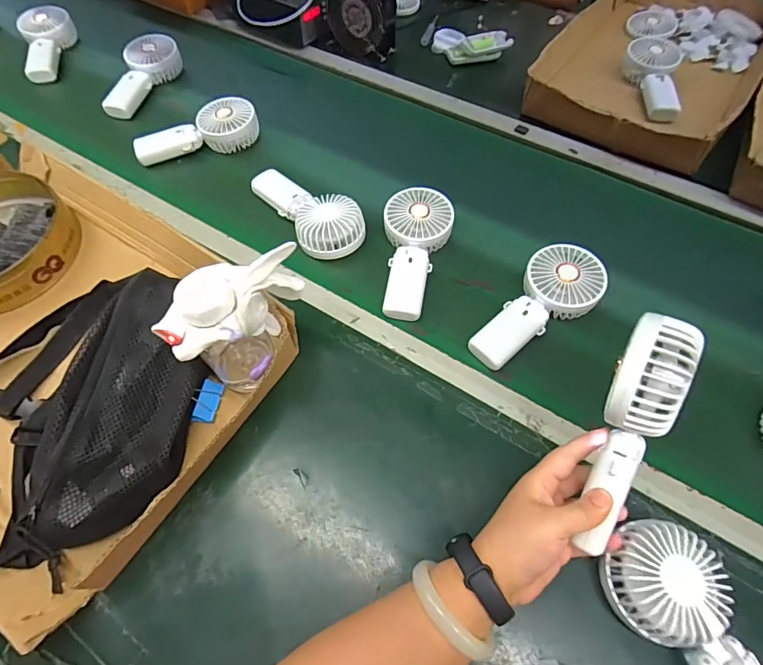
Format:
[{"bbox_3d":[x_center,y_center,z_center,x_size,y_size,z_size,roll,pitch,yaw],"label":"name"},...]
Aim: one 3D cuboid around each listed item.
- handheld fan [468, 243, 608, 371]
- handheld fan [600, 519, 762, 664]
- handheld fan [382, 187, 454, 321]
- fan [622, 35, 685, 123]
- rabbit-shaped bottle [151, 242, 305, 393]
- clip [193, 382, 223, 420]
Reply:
[{"bbox_3d":[0.184,-0.026,0.502,0.088,0.038,0.182,34,67,18],"label":"handheld fan"},{"bbox_3d":[0.242,0.226,0.331,0.085,0.038,0.159,-19,66,-11],"label":"handheld fan"},{"bbox_3d":[0.042,-0.100,0.545,0.087,0.037,0.182,6,61,4],"label":"handheld fan"},{"bbox_3d":[0.462,-0.429,0.742,0.087,0.046,0.149,11,59,6],"label":"fan"},{"bbox_3d":[-0.126,-0.003,0.422,0.066,0.148,0.126,33,67,18],"label":"rabbit-shaped bottle"},{"bbox_3d":[-0.179,0.071,0.453,0.021,0.018,0.042,8,61,4],"label":"clip"}]

